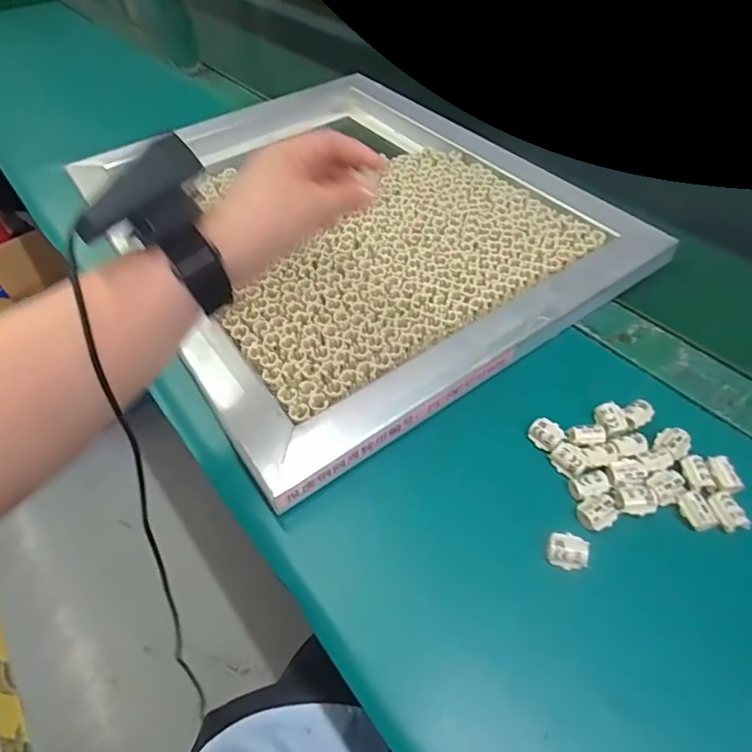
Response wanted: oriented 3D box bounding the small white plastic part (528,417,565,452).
[{"bbox_3d":[0.119,0.041,0.347,0.018,0.012,0.022,-32,57,-21],"label":"small white plastic part"}]

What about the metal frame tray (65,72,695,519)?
[{"bbox_3d":[-0.037,-0.171,0.501,0.408,0.019,0.493,-30,57,-21],"label":"metal frame tray"}]

